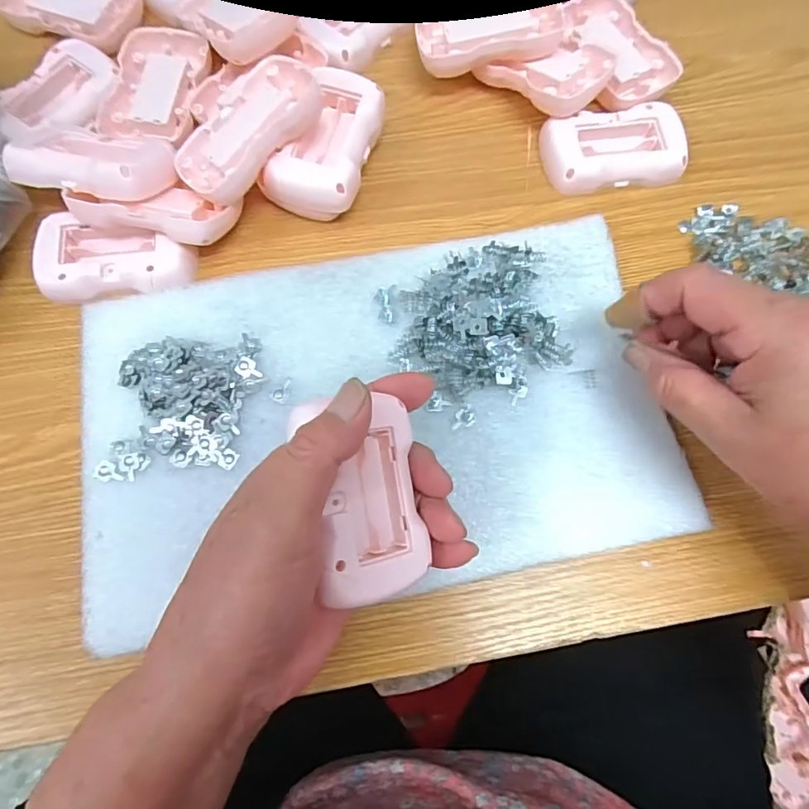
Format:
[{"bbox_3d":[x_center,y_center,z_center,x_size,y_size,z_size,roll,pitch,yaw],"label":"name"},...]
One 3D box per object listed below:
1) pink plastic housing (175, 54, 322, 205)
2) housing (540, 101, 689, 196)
[{"bbox_3d":[-0.088,-0.155,0.289,0.087,0.019,0.061,-44,62,3],"label":"pink plastic housing"},{"bbox_3d":[0.131,-0.160,0.321,0.083,0.020,0.049,-8,75,-3],"label":"housing"}]

